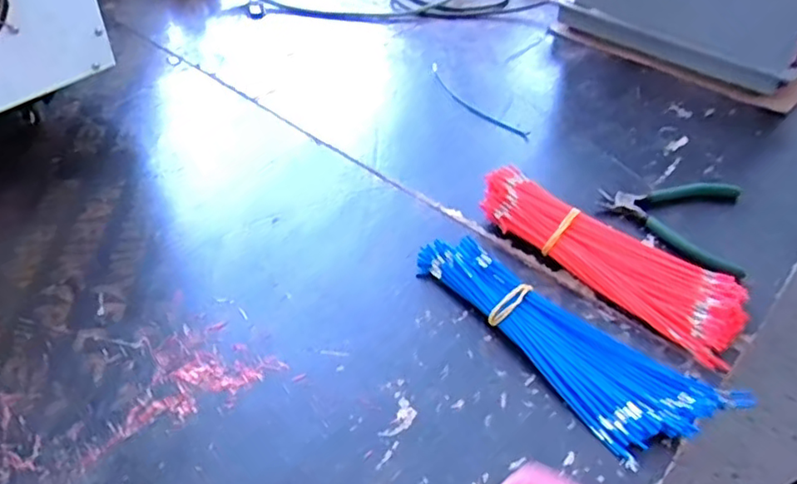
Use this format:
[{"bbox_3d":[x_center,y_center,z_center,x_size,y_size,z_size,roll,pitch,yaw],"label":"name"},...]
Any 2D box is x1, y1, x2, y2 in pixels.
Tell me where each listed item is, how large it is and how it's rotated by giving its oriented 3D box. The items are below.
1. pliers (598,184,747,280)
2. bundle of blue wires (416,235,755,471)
[{"bbox_3d":[0.300,-0.027,0.627,0.127,0.016,0.150,-24,50,-26],"label":"pliers"},{"bbox_3d":[0.120,0.078,0.501,0.263,0.021,0.094,31,50,27],"label":"bundle of blue wires"}]

